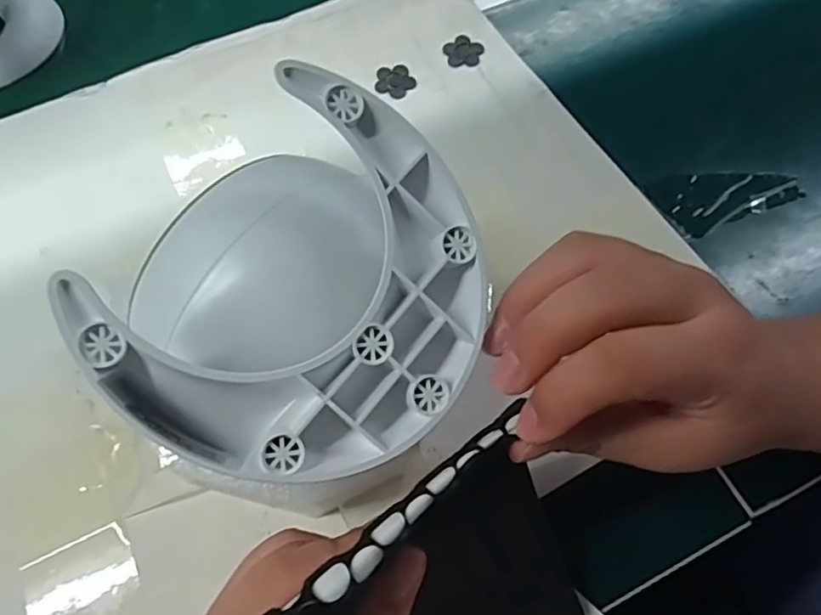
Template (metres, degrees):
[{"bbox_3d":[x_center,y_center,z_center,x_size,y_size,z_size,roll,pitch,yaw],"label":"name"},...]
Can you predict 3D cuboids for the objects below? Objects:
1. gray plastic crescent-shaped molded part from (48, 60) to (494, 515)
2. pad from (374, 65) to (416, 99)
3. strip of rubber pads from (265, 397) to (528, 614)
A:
[{"bbox_3d":[-0.036,-0.001,0.203,0.113,0.061,0.113,1,85,-16],"label":"gray plastic crescent-shaped molded part"},{"bbox_3d":[-0.010,-0.148,0.394,0.025,0.004,0.026,25,66,13],"label":"pad"},{"bbox_3d":[0.000,0.060,0.171,0.015,0.007,0.093,41,66,20],"label":"strip of rubber pads"}]

